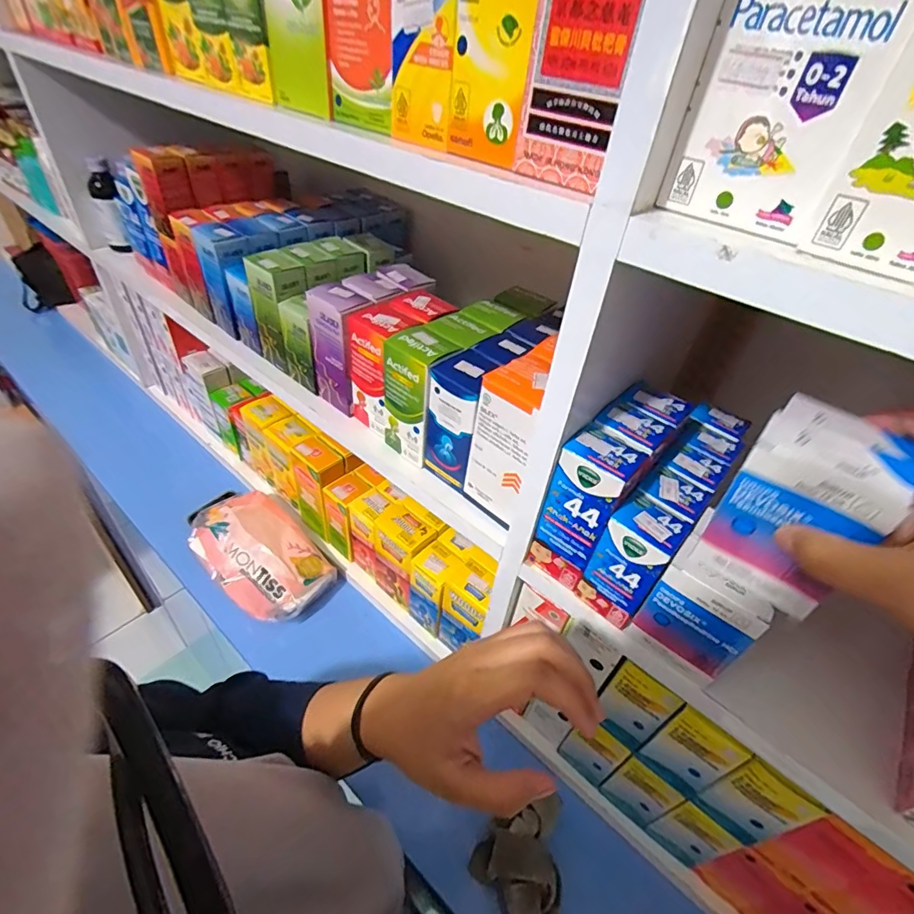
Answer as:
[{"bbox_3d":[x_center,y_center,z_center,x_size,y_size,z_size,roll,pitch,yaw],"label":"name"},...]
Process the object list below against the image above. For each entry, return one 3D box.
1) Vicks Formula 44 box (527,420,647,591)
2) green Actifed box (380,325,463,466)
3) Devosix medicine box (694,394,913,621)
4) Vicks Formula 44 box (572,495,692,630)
[{"bbox_3d":[0.088,0.038,0.332,0.042,0.118,0.041,33,48,26],"label":"Vicks Formula 44 box"},{"bbox_3d":[-0.032,-0.055,0.421,0.055,0.106,0.049,35,49,28],"label":"green Actifed box"},{"bbox_3d":[0.168,0.019,0.231,0.057,0.082,0.062,35,49,28],"label":"Devosix medicine box"},{"bbox_3d":[0.116,0.070,0.320,0.041,0.084,0.038,36,50,28],"label":"Vicks Formula 44 box"}]

